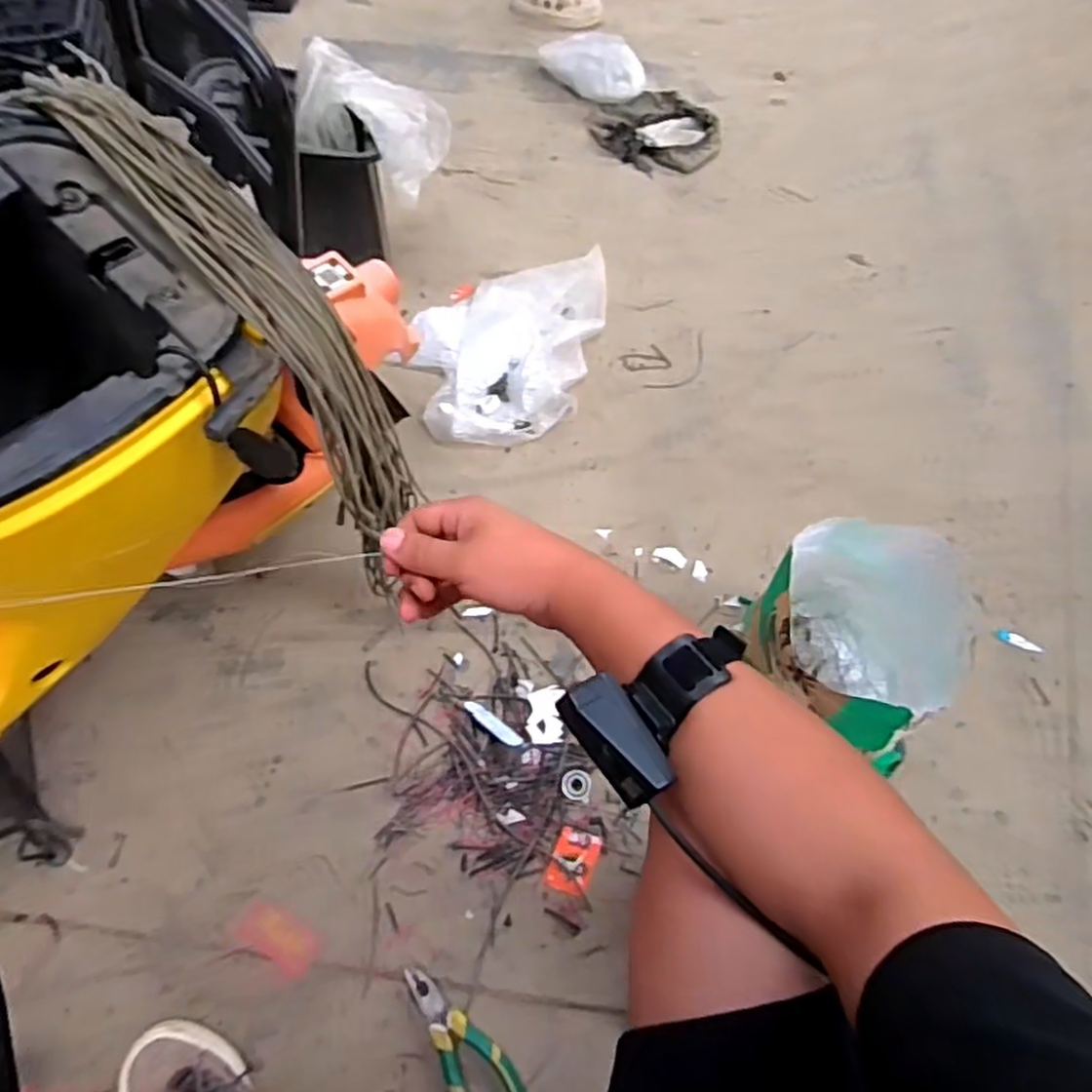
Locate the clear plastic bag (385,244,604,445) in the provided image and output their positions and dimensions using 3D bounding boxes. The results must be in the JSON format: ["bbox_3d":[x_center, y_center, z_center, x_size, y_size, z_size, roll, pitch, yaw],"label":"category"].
[{"bbox_3d":[-0.071,-0.390,1.396,0.309,0.049,0.528,12,57,8],"label":"clear plastic bag"}]

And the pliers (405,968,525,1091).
[{"bbox_3d":[-0.085,0.520,0.784,0.059,0.015,0.189,-36,63,-21],"label":"pliers"}]

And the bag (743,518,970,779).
[{"bbox_3d":[0.369,0.131,0.937,0.227,0.268,0.244,19,58,13],"label":"bag"}]

